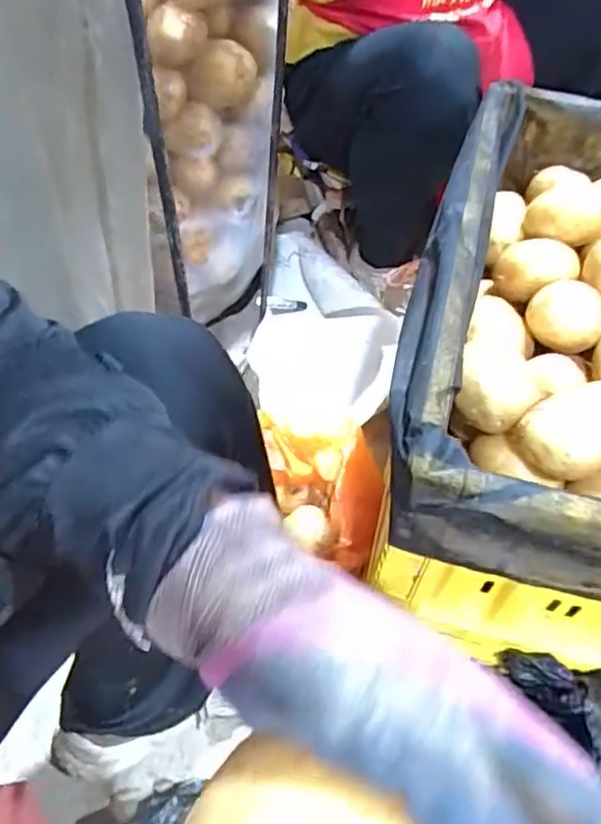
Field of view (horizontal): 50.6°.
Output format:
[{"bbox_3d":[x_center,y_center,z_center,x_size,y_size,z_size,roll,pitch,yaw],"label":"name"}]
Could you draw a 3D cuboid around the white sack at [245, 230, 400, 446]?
[{"bbox_3d":[0.048,-0.136,1.171,0.259,0.206,0.311,8,51,3],"label":"white sack"}]

